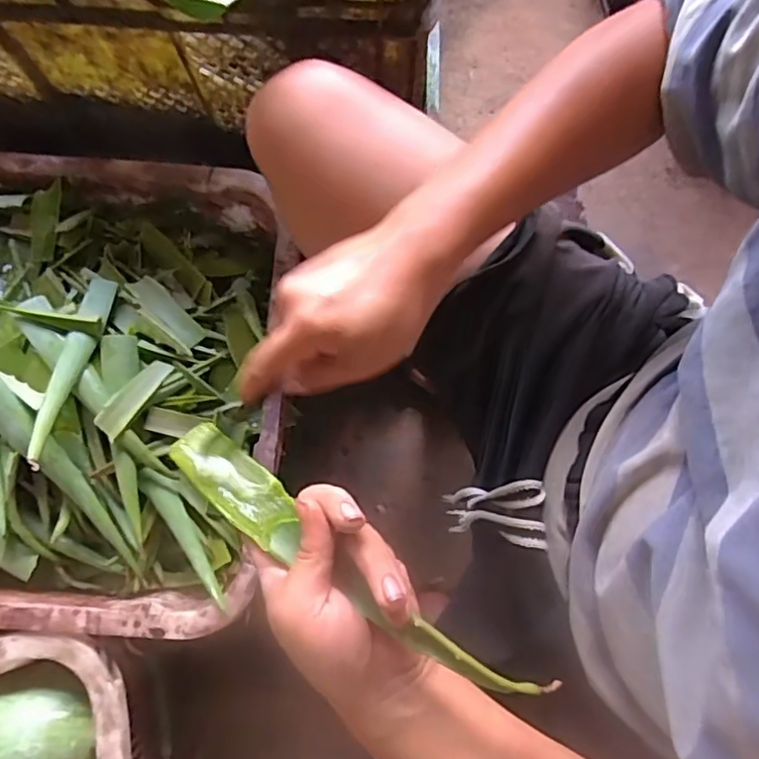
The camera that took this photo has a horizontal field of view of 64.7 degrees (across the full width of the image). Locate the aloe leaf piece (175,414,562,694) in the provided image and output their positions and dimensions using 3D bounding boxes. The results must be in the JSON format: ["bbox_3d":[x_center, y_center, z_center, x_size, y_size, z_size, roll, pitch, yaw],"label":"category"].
[{"bbox_3d":[-0.024,0.105,0.347,0.260,0.031,0.035,32,80,18],"label":"aloe leaf piece"}]

